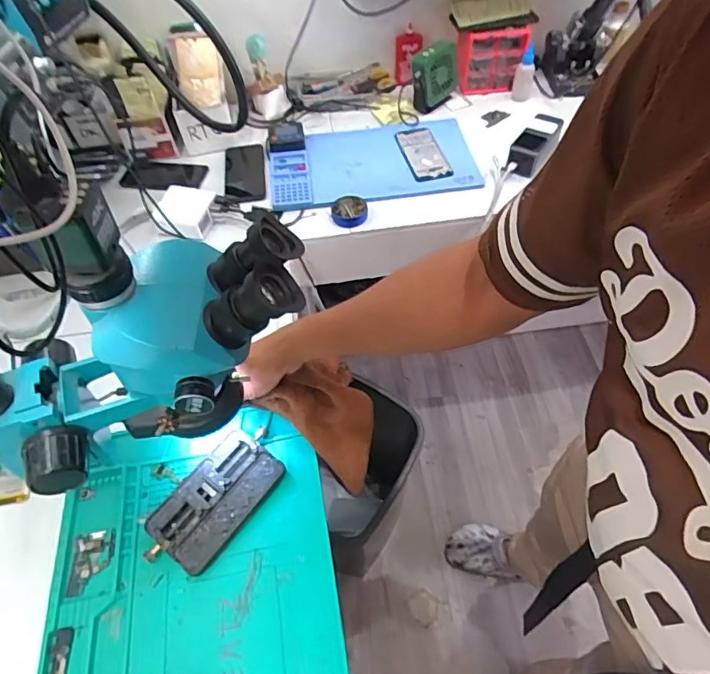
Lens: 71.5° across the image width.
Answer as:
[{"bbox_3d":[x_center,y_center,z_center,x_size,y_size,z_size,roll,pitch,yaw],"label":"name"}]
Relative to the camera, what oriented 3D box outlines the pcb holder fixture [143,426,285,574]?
[{"bbox_3d":[-0.158,0.185,0.567,0.088,0.030,0.166,33,62,25],"label":"pcb holder fixture"}]

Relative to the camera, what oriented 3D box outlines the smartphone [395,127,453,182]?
[{"bbox_3d":[0.129,-0.351,0.945,0.074,0.008,0.170,-11,54,-4],"label":"smartphone"}]

